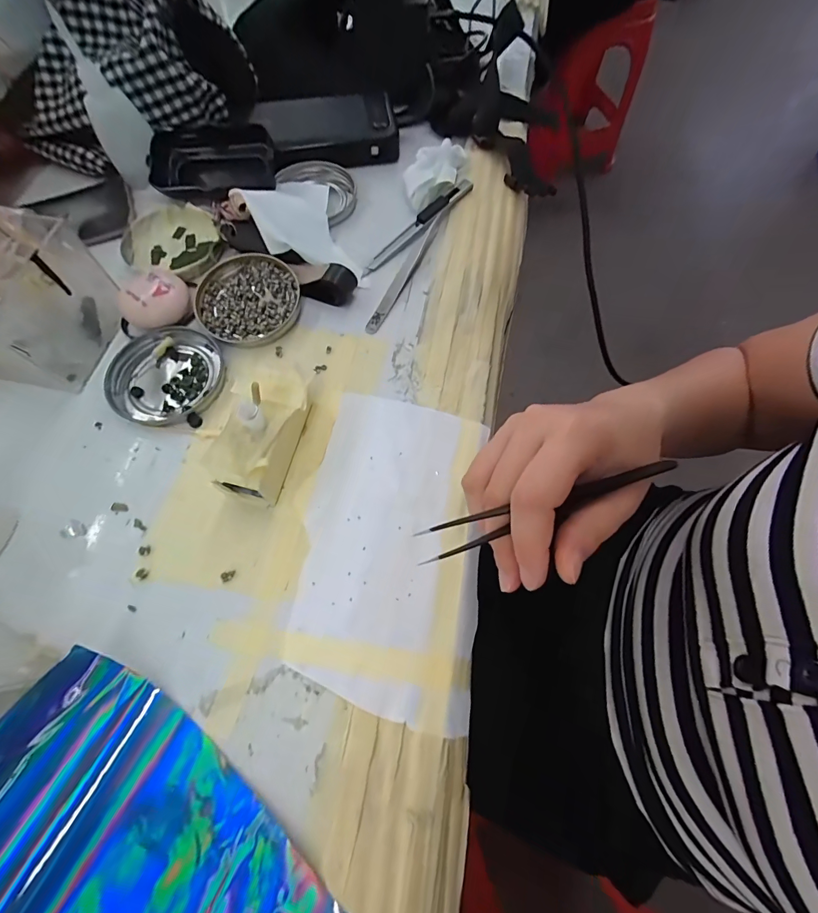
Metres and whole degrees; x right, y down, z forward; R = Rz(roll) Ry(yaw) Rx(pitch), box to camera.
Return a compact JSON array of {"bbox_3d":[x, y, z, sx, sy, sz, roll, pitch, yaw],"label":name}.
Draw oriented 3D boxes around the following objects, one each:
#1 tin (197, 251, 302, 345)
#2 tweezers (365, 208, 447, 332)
[{"bbox_3d":[-0.126,-0.122,0.299,0.077,0.014,0.076,0,68,-1],"label":"tin"},{"bbox_3d":[-0.001,-0.156,0.318,0.011,0.004,0.140,23,70,8],"label":"tweezers"}]

